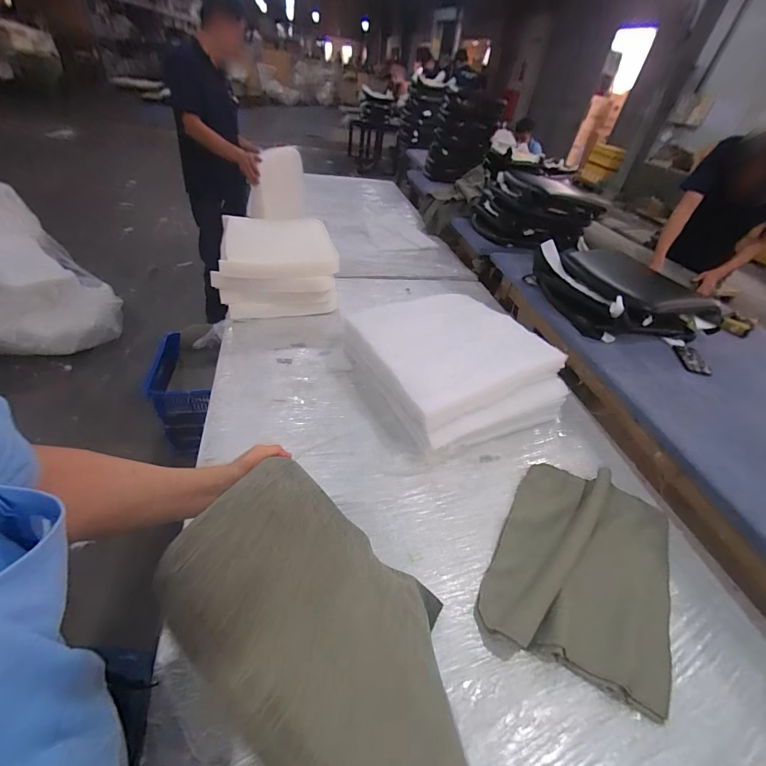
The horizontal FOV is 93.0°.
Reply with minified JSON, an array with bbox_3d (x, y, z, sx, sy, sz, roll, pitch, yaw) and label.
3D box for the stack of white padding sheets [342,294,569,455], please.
[{"bbox_3d":[0.215,-0.085,1.192,0.552,0.171,0.585,-14,46,-23],"label":"stack of white padding sheets"}]

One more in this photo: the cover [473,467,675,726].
[{"bbox_3d":[0.453,0.395,0.814,0.346,0.040,0.491,26,45,20],"label":"cover"}]

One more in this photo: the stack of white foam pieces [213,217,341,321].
[{"bbox_3d":[-0.421,-0.484,1.464,0.436,0.283,0.414,-3,42,-12],"label":"stack of white foam pieces"}]

